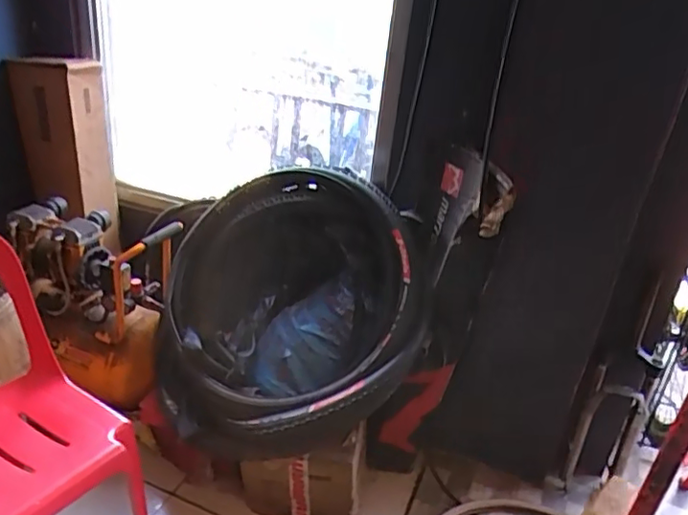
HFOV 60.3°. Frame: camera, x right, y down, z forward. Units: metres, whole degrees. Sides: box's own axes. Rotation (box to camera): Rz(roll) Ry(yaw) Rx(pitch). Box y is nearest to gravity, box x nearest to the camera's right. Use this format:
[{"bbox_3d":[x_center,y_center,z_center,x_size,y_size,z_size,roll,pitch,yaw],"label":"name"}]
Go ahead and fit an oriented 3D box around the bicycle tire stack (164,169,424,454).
[{"bbox_3d":[-0.128,0.164,1.611,0.750,0.772,0.320,8,-12,25],"label":"bicycle tire stack"}]

